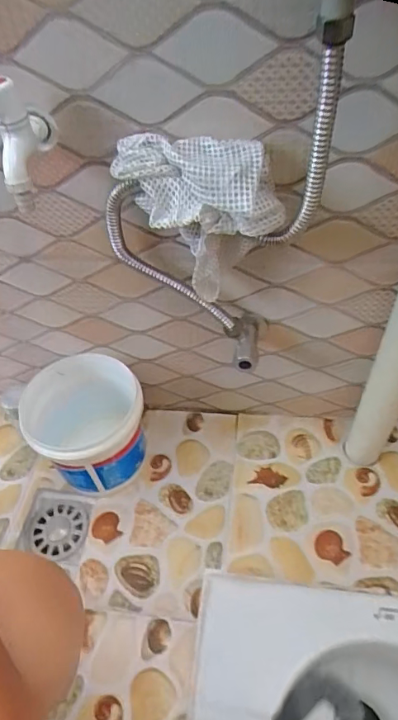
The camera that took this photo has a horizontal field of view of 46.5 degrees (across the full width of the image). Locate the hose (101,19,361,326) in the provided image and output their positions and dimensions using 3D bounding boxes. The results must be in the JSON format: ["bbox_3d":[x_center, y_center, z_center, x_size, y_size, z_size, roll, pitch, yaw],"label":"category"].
[{"bbox_3d":[0.008,-0.141,0.447,0.213,0.305,0.039,7,51,12],"label":"hose"}]

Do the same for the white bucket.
[{"bbox_3d":[-0.151,0.096,0.650,0.148,0.143,0.162,-3,50,4],"label":"white bucket"}]

